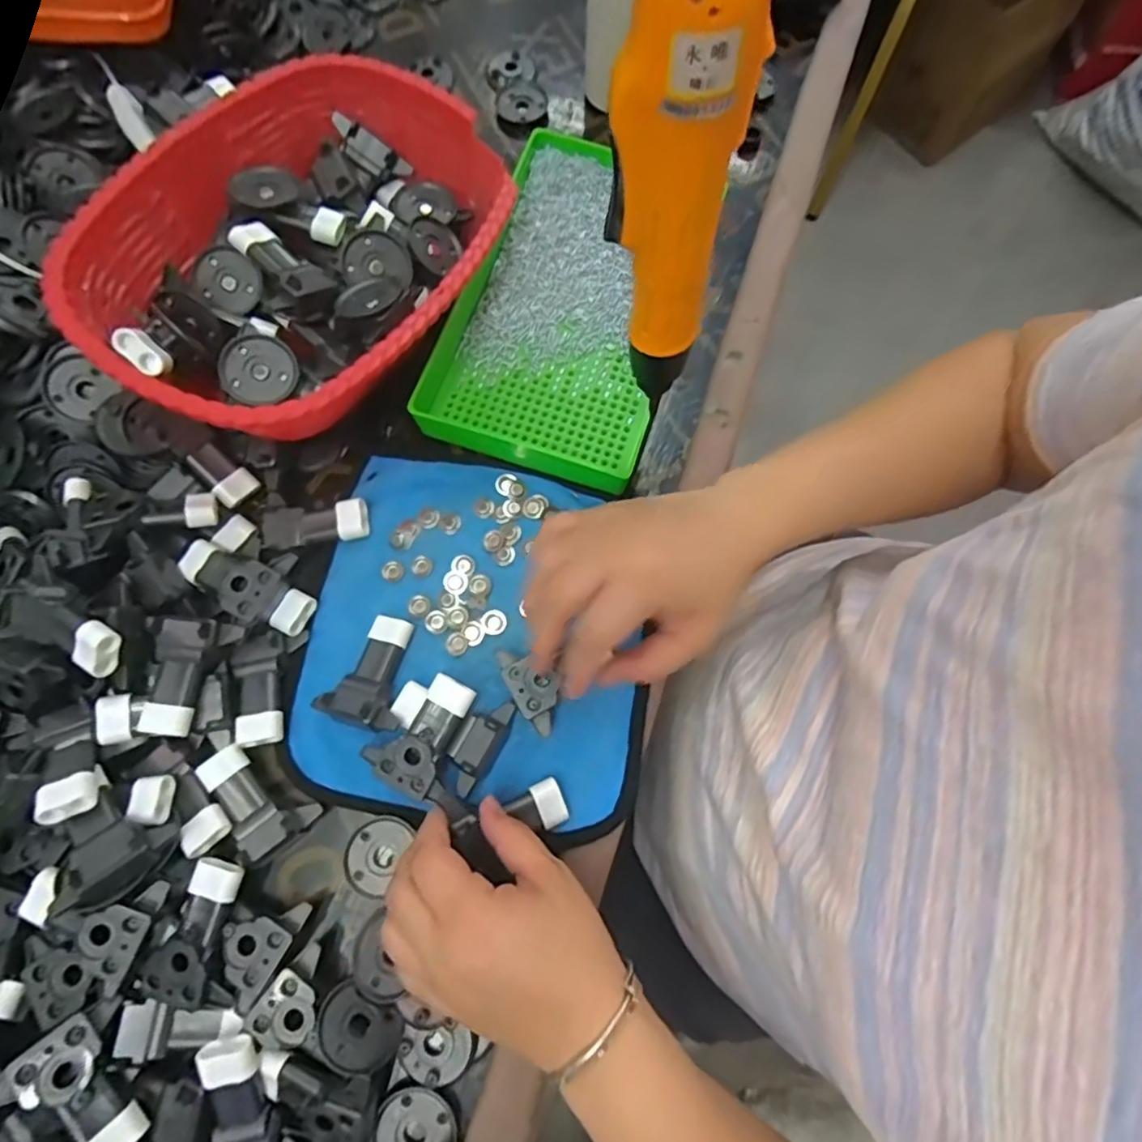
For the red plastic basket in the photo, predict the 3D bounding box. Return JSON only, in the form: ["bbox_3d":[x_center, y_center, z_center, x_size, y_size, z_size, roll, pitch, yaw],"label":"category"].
[{"bbox_3d":[-0.153,-0.197,0.391,0.190,0.101,0.275,26,75,5],"label":"red plastic basket"}]

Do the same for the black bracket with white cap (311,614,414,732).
[{"bbox_3d":[-0.112,0.059,0.363,0.045,0.022,0.064,23,75,7],"label":"black bracket with white cap"}]

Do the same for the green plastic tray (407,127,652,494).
[{"bbox_3d":[-0.001,-0.182,0.424,0.142,0.034,0.234,16,75,5],"label":"green plastic tray"}]

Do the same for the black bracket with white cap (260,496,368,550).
[{"bbox_3d":[-0.158,-0.029,0.389,0.062,0.016,0.026,-8,74,-2],"label":"black bracket with white cap"}]

